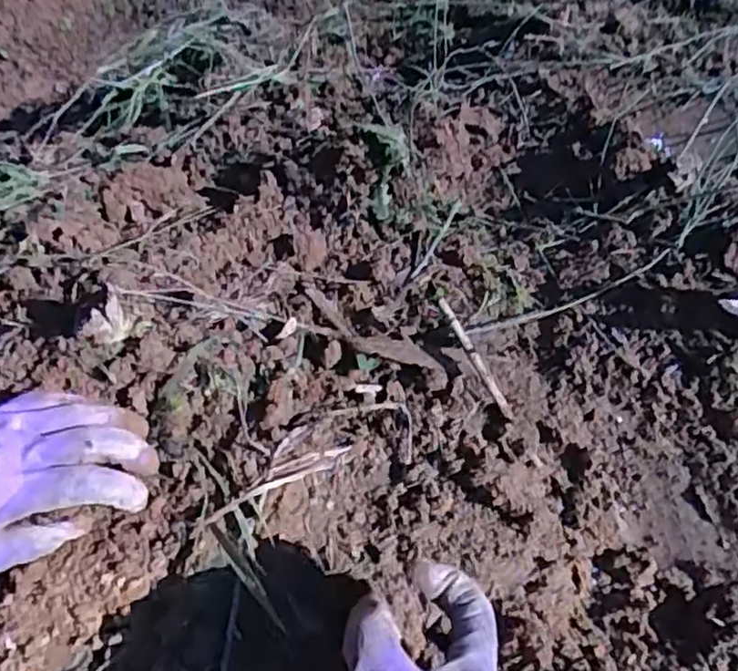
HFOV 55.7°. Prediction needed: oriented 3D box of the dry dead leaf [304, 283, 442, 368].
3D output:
[{"bbox_3d":[-0.005,-0.003,0.537,0.123,0.005,0.026,32,64,18],"label":"dry dead leaf"}]

